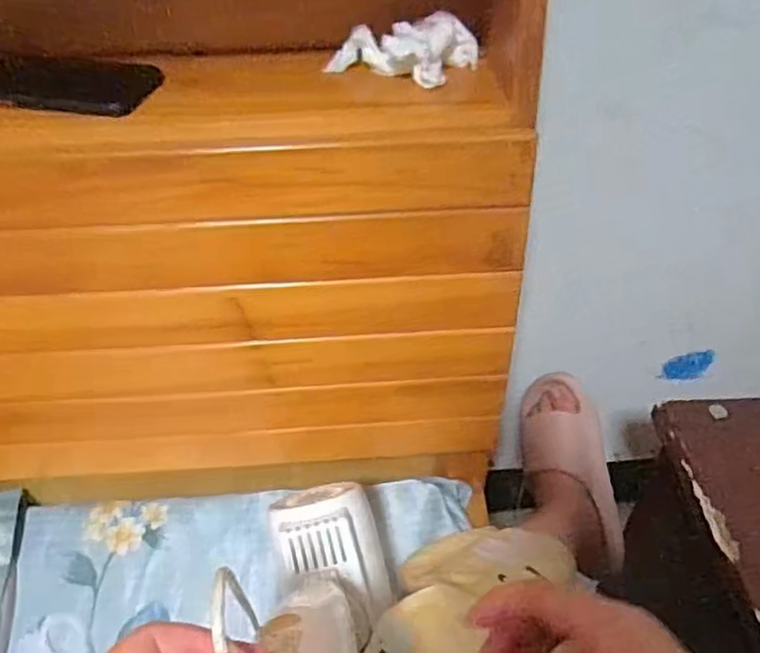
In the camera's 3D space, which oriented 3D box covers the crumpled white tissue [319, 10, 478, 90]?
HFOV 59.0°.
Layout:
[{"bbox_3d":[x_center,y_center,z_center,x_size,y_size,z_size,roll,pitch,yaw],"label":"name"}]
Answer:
[{"bbox_3d":[0.020,-0.237,0.565,0.116,0.045,0.070,22,51,17],"label":"crumpled white tissue"}]

